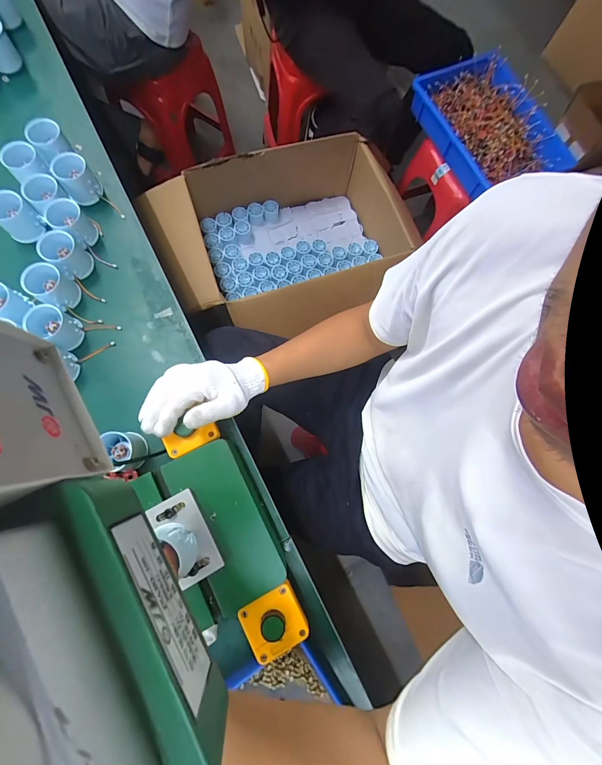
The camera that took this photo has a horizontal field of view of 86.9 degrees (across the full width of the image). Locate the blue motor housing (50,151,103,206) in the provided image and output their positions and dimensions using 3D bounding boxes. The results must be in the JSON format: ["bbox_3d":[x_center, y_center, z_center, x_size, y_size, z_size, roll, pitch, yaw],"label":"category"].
[{"bbox_3d":[-0.368,-0.335,0.522,0.053,0.049,0.060,-35,82,-11],"label":"blue motor housing"}]

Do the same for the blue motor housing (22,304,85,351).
[{"bbox_3d":[-0.357,-0.081,0.465,0.050,0.052,0.048,1,77,-4],"label":"blue motor housing"}]

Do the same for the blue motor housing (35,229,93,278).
[{"bbox_3d":[-0.359,-0.195,0.488,0.054,0.051,0.053,1,77,-4],"label":"blue motor housing"}]

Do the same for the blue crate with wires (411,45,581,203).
[{"bbox_3d":[0.543,-0.732,0.931,0.305,0.101,0.436,-26,81,-10],"label":"blue crate with wires"}]

